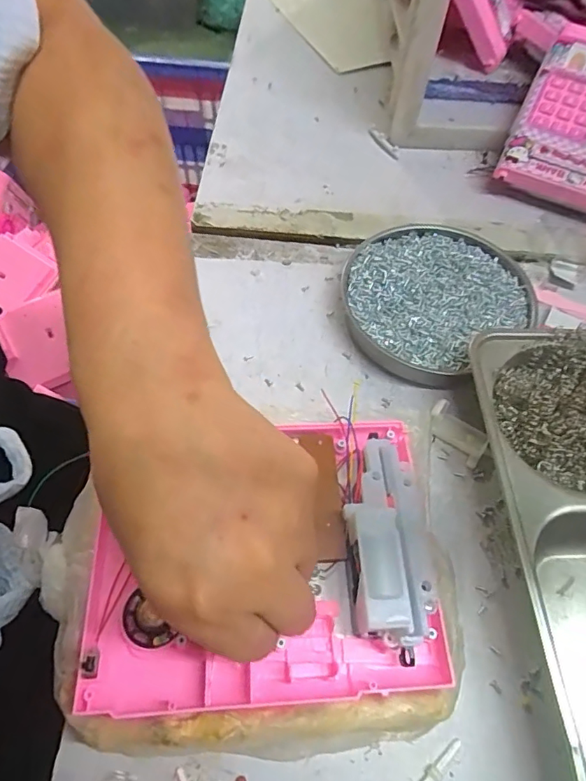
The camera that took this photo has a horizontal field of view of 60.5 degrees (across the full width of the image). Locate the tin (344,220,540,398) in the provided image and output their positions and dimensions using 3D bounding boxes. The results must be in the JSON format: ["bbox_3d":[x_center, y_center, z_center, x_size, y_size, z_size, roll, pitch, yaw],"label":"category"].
[{"bbox_3d":[0.100,-0.068,0.370,0.132,0.022,0.123,1,59,-1],"label":"tin"}]

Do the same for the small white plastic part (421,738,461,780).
[{"bbox_3d":[0.069,0.179,0.237,0.031,0.004,0.007,-35,66,-20],"label":"small white plastic part"}]

